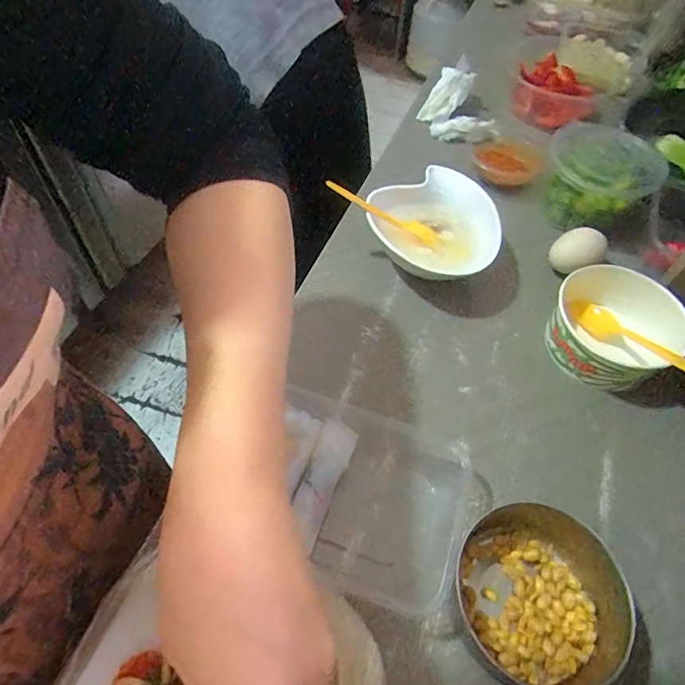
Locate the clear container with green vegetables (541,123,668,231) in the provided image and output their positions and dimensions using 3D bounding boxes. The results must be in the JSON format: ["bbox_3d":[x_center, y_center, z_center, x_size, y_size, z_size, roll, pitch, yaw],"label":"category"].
[{"bbox_3d":[0.254,-0.160,0.499,0.108,0.070,0.099,25,58,13],"label":"clear container with green vegetables"}]

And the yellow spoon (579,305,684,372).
[{"bbox_3d":[0.240,0.001,0.398,0.018,0.018,0.116,-18,32,-15],"label":"yellow spoon"}]

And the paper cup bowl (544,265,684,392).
[{"bbox_3d":[0.223,-0.013,0.421,0.093,0.054,0.109,-30,62,-22],"label":"paper cup bowl"}]

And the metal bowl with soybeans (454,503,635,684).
[{"bbox_3d":[0.125,0.158,0.305,0.102,0.045,0.091,23,57,12],"label":"metal bowl with soybeans"}]

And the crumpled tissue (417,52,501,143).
[{"bbox_3d":[0.139,-0.292,0.610,0.078,0.041,0.115,-13,57,-12],"label":"crumpled tissue"}]

